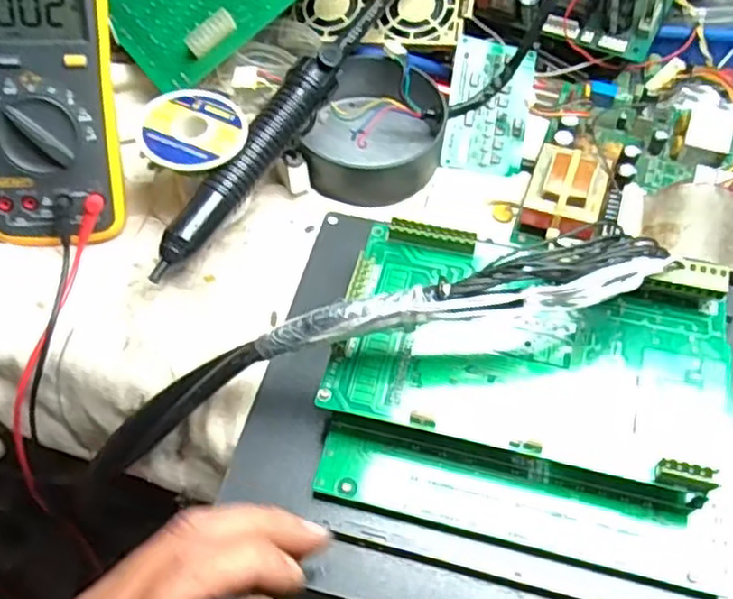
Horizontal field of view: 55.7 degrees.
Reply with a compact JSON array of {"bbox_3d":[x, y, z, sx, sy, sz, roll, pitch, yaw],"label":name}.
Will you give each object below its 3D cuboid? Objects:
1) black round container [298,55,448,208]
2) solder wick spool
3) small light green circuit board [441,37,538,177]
[{"bbox_3d":[0.007,-0.119,0.483,0.091,0.050,0.100,2,57,-3],"label":"black round container"},{"bbox_3d":[-0.105,-0.101,0.423,0.062,0.017,0.067,2,57,-3],"label":"solder wick spool"},{"bbox_3d":[0.089,-0.138,0.496,0.059,0.013,0.093,9,87,-7],"label":"small light green circuit board"}]

